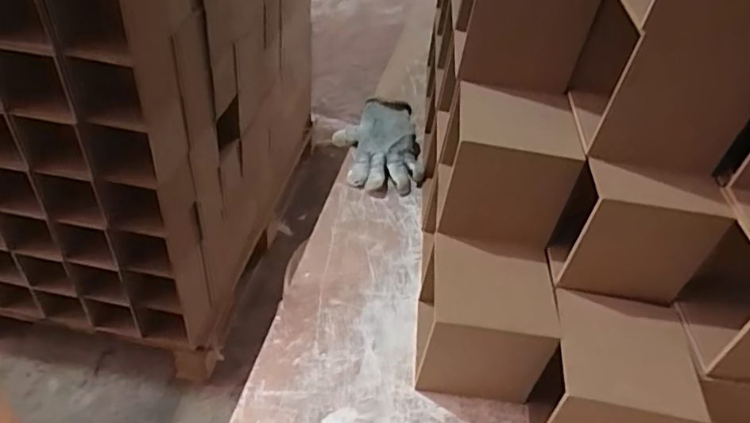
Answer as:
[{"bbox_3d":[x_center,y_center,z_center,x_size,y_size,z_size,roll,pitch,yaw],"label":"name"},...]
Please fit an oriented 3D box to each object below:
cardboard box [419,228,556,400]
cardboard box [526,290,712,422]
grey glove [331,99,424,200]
[{"bbox_3d":[0.099,0.106,0.525,0.114,0.113,0.096,11,41,4],"label":"cardboard box"},{"bbox_3d":[0.204,0.157,0.497,0.109,0.117,0.110,10,41,3],"label":"cardboard box"},{"bbox_3d":[0.009,-0.094,0.792,0.119,0.046,0.176,-3,42,-13],"label":"grey glove"}]

